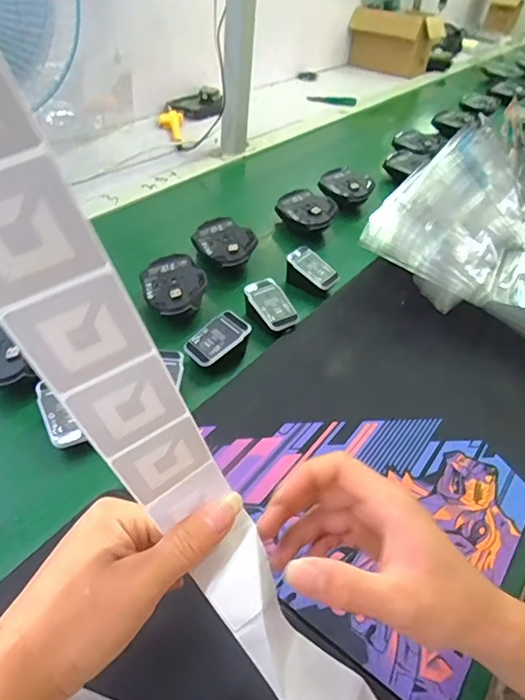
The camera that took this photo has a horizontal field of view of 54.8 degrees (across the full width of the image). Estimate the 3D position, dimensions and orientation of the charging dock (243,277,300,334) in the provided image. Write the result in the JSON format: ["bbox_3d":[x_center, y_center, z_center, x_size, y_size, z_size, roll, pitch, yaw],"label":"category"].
[{"bbox_3d":[0.010,-0.052,0.605,0.042,0.047,0.067,-24,51,-32],"label":"charging dock"}]

